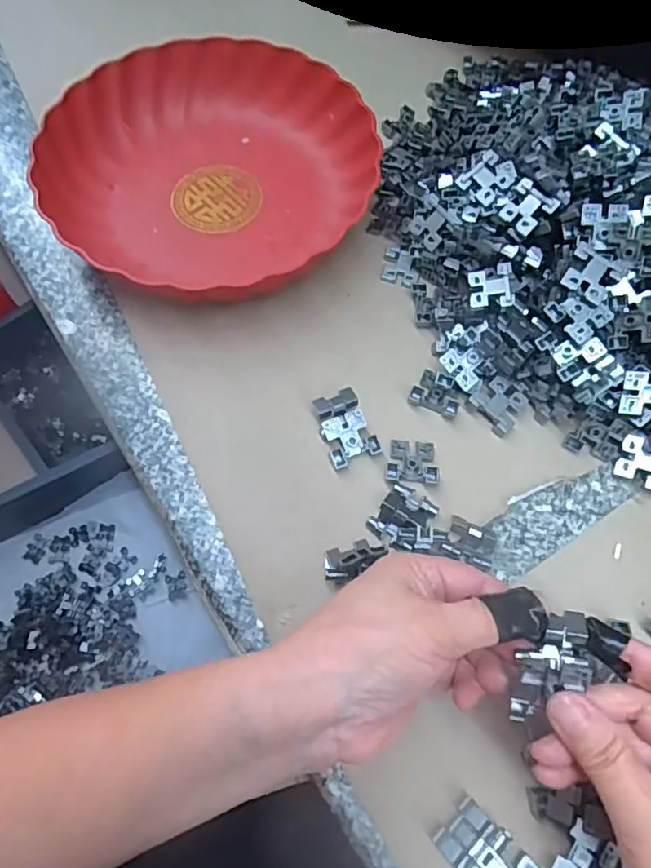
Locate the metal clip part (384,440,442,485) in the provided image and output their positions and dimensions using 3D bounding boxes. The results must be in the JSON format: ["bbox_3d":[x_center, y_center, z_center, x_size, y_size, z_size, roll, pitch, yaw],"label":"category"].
[{"bbox_3d":[0.055,0.017,0.363,0.032,0.006,0.029,3,66,3],"label":"metal clip part"}]

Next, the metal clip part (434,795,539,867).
[{"bbox_3d":[0.076,0.202,0.275,0.030,0.010,0.042,-42,71,-16],"label":"metal clip part"}]

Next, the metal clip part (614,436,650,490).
[{"bbox_3d":[0.196,0.018,0.354,0.030,0.006,0.026,27,92,31],"label":"metal clip part"}]

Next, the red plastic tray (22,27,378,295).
[{"bbox_3d":[-0.086,-0.203,0.437,0.230,0.049,0.229,33,71,15],"label":"red plastic tray"}]

